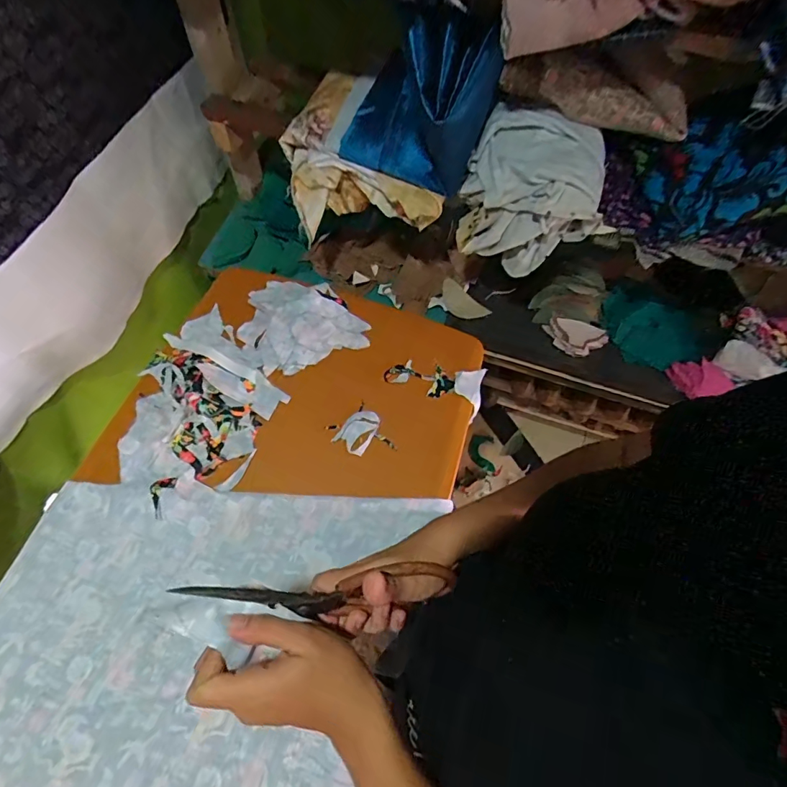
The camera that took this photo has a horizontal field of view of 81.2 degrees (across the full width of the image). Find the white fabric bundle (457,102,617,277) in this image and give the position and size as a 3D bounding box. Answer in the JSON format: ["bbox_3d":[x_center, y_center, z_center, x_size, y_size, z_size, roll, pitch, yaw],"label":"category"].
[{"bbox_3d":[0.204,-0.285,0.663,0.203,0.158,0.128,13,63,3],"label":"white fabric bundle"}]

